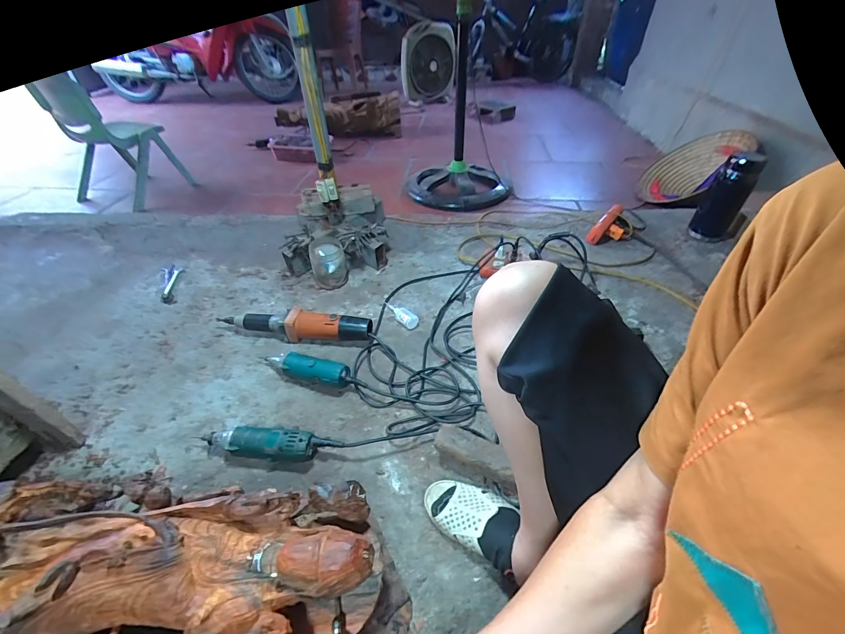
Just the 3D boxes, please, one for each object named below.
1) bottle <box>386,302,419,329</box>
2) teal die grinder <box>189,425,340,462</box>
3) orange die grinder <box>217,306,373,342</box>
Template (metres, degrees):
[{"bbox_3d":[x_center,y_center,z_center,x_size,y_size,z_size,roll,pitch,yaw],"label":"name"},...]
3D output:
[{"bbox_3d":[-0.056,-0.015,0.934,0.041,0.031,0.122,-22,44,-22],"label":"bottle"},{"bbox_3d":[-0.281,0.232,0.651,0.272,0.055,0.056,1,40,4],"label":"teal die grinder"},{"bbox_3d":[-0.319,0.020,0.873,0.395,0.071,0.062,5,41,9],"label":"orange die grinder"}]

